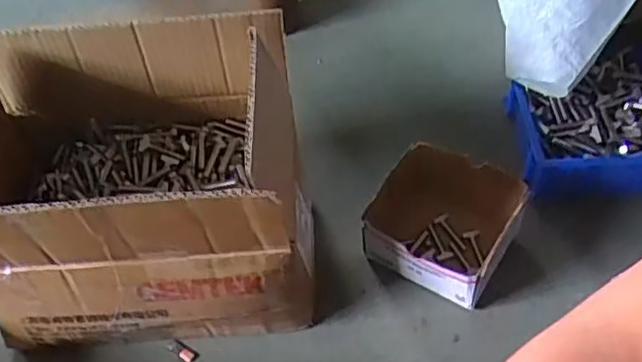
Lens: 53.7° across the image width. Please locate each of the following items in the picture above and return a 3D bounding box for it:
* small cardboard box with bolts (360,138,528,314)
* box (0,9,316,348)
[{"bbox_3d":[0.144,0.045,0.740,0.147,0.085,0.154,27,60,22],"label":"small cardboard box with bolts"},{"bbox_3d":[-0.196,0.001,0.660,0.349,0.234,0.236,-5,53,0],"label":"box"}]

